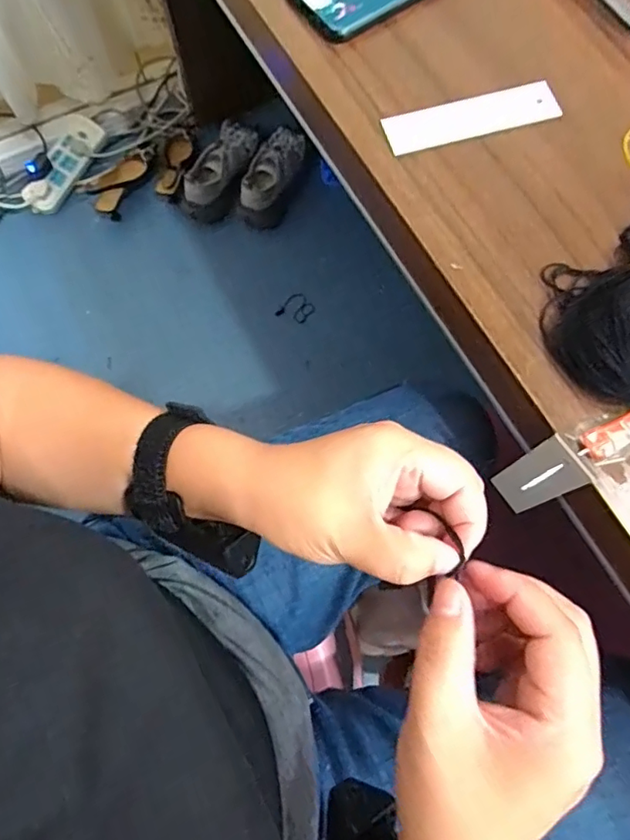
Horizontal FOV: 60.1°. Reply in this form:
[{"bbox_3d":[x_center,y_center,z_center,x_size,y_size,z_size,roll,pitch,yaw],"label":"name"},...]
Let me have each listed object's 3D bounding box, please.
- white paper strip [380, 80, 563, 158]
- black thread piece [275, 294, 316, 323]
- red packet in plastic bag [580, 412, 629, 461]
[{"bbox_3d":[0.112,-0.215,0.387,0.127,0.005,0.033,-15,79,-5],"label":"white paper strip"},{"bbox_3d":[-0.042,-0.239,1.191,0.070,0.004,0.066,-45,77,5],"label":"black thread piece"},{"bbox_3d":[0.185,0.003,0.315,0.067,0.007,0.017,-25,73,-7],"label":"red packet in plastic bag"}]

